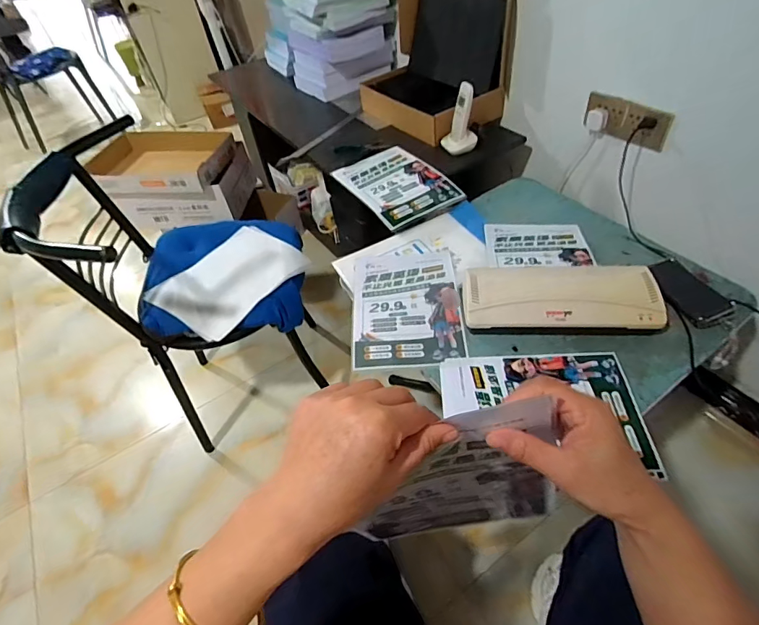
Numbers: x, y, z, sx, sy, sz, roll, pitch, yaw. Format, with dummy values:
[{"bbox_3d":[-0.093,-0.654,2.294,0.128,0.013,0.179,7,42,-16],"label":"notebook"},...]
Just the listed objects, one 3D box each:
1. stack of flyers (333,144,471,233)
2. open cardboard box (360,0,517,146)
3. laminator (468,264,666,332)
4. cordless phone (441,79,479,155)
[{"bbox_3d":[0.033,-0.335,1.102,0.218,0.013,0.310,-27,50,-16],"label":"stack of flyers"},{"bbox_3d":[0.123,-0.764,1.218,0.299,0.392,0.434,-38,54,-24],"label":"open cardboard box"},{"bbox_3d":[0.329,-0.032,0.807,0.336,0.068,0.144,1,48,8],"label":"laminator"},{"bbox_3d":[0.211,-0.496,1.121,0.075,0.162,0.068,-20,48,-10],"label":"cordless phone"}]

